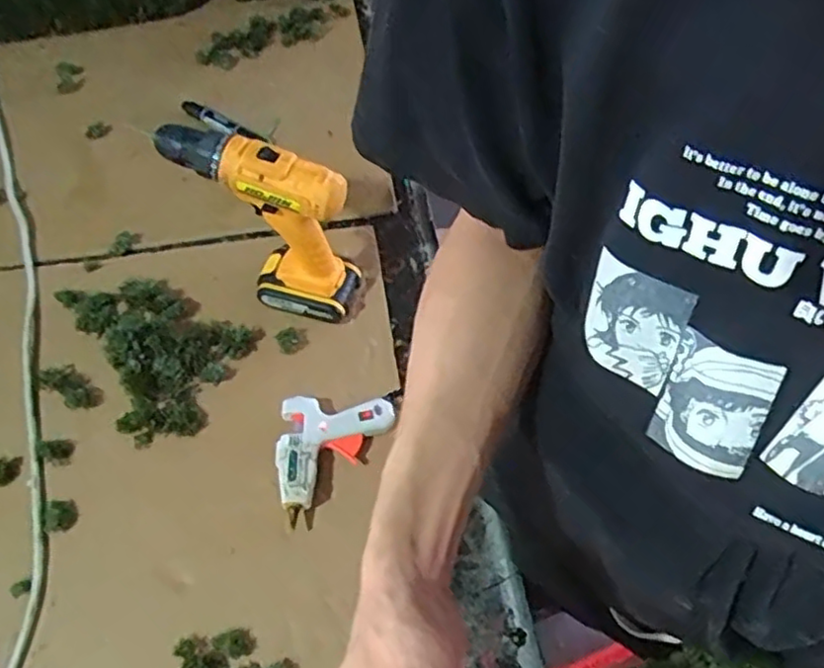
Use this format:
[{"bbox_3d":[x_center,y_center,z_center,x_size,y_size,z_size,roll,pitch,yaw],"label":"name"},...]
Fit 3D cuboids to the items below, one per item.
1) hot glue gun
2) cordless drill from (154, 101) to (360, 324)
[{"bbox_3d":[-0.096,0.105,0.690,0.094,0.030,0.144,40,67,21],"label":"hot glue gun"},{"bbox_3d":[-0.146,-0.120,0.716,0.178,0.227,0.088,30,64,17],"label":"cordless drill"}]

